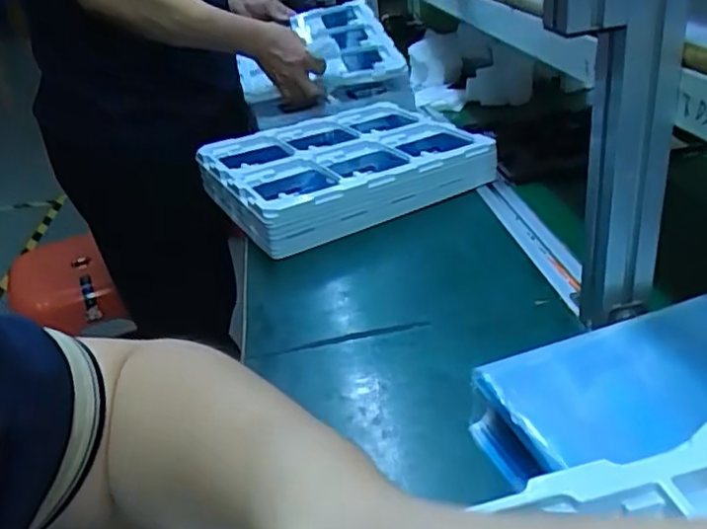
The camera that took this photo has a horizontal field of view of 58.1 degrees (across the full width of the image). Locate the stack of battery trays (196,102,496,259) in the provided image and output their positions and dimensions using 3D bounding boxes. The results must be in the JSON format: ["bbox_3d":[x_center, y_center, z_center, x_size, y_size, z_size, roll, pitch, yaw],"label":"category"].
[{"bbox_3d":[-0.021,-0.133,0.891,0.326,0.065,0.290,-19,32,-20],"label":"stack of battery trays"}]

